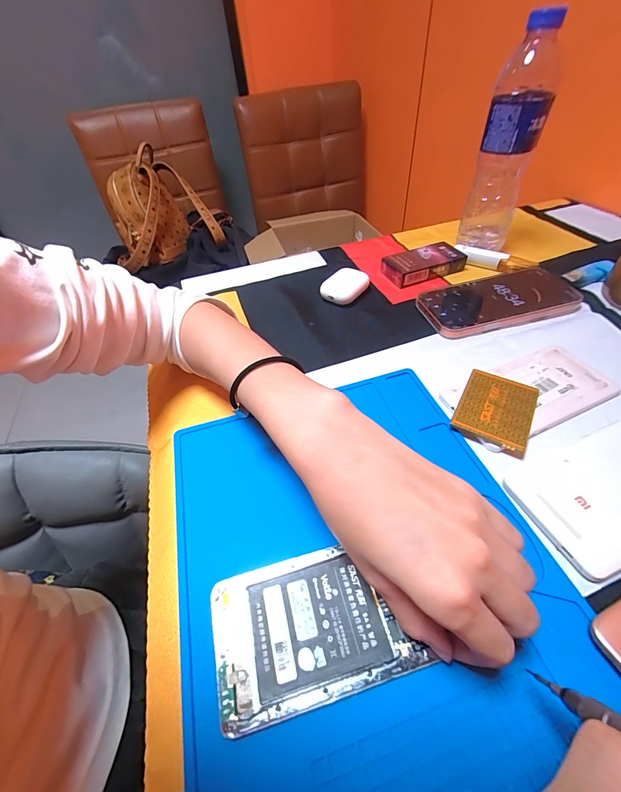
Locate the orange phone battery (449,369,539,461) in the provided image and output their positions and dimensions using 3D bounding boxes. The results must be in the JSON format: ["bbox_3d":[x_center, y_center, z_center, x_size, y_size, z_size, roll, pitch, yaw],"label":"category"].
[{"bbox_3d":[0.157,0.010,0.282,0.055,0.008,0.074,23,54,23],"label":"orange phone battery"}]

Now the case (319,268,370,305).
[{"bbox_3d":[0.043,-0.135,0.417,0.054,0.023,0.041,-36,55,-24],"label":"case"}]

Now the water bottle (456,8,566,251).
[{"bbox_3d":[0.233,-0.285,0.399,0.062,0.220,0.060,18,53,20],"label":"water bottle"}]

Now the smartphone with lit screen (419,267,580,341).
[{"bbox_3d":[0.216,-0.111,0.382,0.172,0.014,0.087,-14,49,-7],"label":"smartphone with lit screen"}]

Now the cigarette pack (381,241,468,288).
[{"bbox_3d":[0.149,-0.178,0.445,0.100,0.023,0.056,-20,50,-12],"label":"cigarette pack"}]

